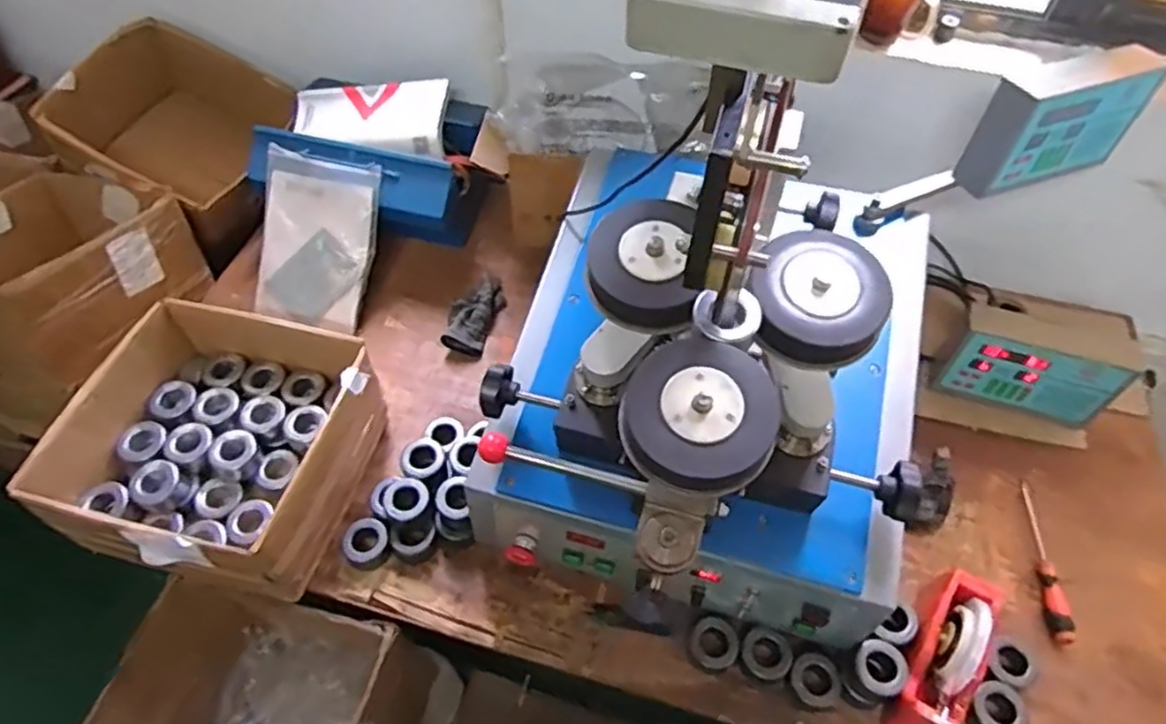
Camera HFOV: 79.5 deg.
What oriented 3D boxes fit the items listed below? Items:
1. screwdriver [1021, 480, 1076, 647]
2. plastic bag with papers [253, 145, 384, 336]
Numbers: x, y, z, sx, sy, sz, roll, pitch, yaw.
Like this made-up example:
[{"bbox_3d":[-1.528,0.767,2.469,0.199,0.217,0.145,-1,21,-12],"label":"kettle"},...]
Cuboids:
[{"bbox_3d":[0.628,0.263,0.954,0.032,0.026,0.228,7,55,4],"label":"screwdriver"},{"bbox_3d":[-0.449,-0.207,1.168,0.195,0.046,0.265,15,97,7],"label":"plastic bag with papers"}]

